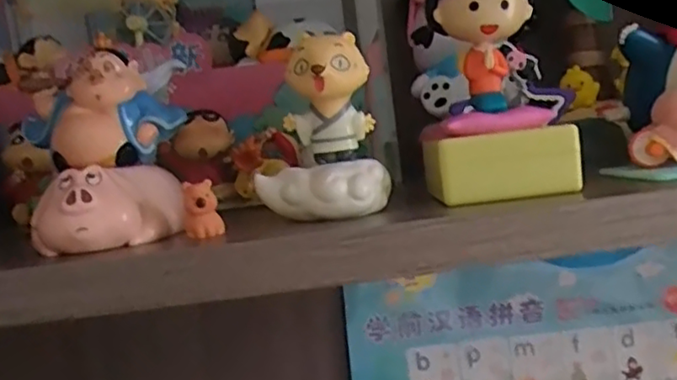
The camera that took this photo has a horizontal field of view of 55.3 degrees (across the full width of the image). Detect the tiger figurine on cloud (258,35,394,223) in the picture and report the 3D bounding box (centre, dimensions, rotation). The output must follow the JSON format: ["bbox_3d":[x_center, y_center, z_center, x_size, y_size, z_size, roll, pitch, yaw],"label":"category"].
[{"bbox_3d":[-0.007,-0.023,0.244,0.040,0.065,0.029,-5,5,27],"label":"tiger figurine on cloud"}]

